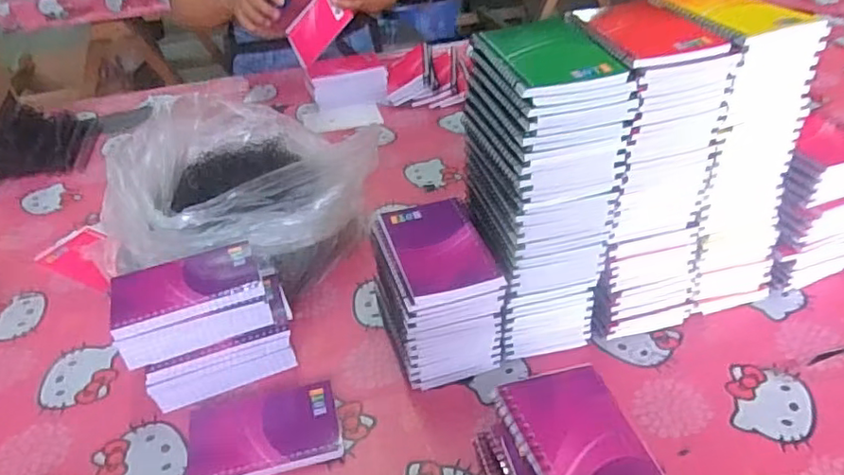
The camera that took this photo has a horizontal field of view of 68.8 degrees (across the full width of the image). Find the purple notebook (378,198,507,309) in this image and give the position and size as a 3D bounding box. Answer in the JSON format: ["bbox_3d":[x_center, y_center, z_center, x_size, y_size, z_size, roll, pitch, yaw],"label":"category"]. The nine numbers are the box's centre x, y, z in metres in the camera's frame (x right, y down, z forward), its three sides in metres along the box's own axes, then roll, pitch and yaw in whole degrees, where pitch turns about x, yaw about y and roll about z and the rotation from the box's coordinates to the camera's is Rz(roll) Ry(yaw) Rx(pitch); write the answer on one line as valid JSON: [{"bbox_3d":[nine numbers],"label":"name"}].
[{"bbox_3d":[0.013,0.008,0.563,0.083,0.015,0.131,-13,38,-12],"label":"purple notebook"}]

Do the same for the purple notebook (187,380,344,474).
[{"bbox_3d":[-0.138,0.170,0.541,0.126,0.022,0.079,-11,37,-9],"label":"purple notebook"}]

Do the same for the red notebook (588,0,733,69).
[{"bbox_3d":[0.190,-0.179,0.524,0.088,0.011,0.147,-9,38,-7],"label":"red notebook"}]

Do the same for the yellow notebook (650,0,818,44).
[{"bbox_3d":[0.269,-0.204,0.547,0.097,0.008,0.132,-12,38,-11],"label":"yellow notebook"}]

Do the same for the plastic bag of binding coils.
[{"bbox_3d":[-0.208,-0.045,0.719,0.232,0.155,0.254,19,43,27],"label":"plastic bag of binding coils"}]

